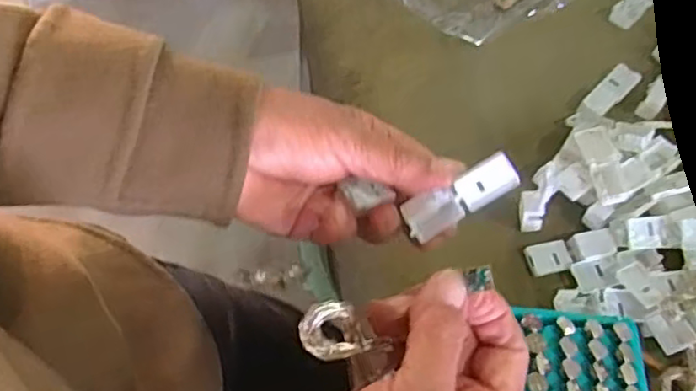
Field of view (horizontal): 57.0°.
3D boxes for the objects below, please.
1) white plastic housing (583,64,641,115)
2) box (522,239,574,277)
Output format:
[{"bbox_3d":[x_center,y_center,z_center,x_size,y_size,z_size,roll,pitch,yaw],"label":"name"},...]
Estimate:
[{"bbox_3d":[0.189,-0.075,0.460,0.019,0.006,0.054,41,67,18],"label":"white plastic housing"},{"bbox_3d":[0.125,0.039,0.401,0.027,0.004,0.020,-11,63,-8],"label":"box"}]

